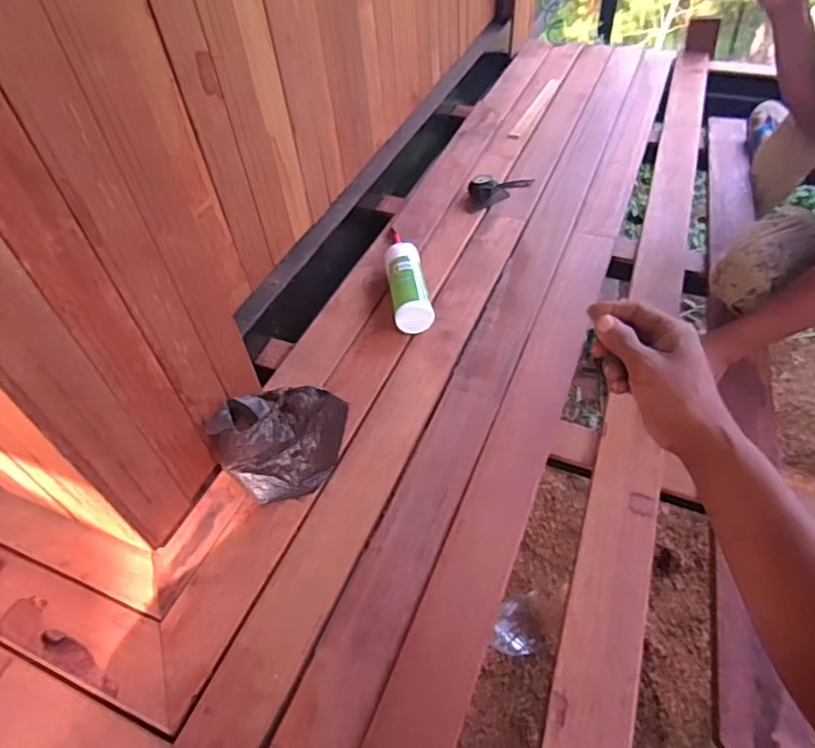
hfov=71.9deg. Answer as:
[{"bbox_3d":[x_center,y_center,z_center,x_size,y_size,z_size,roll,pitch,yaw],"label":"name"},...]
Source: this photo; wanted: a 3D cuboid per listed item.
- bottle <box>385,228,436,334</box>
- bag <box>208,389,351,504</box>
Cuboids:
[{"bbox_3d":[-0.005,-0.191,1.043,0.068,0.062,0.276,-10,48,-3],"label":"bottle"},{"bbox_3d":[-0.178,0.085,0.777,0.134,0.138,0.144,30,58,28],"label":"bag"}]

